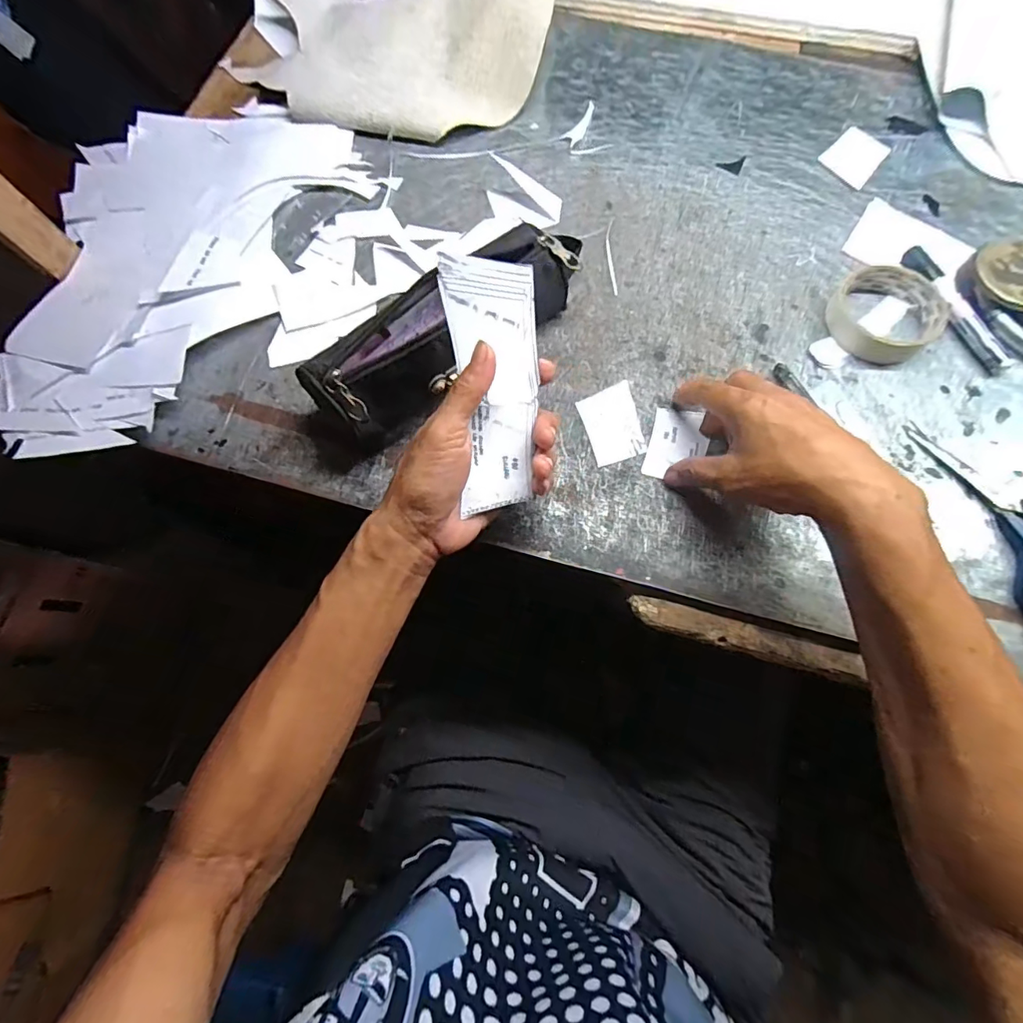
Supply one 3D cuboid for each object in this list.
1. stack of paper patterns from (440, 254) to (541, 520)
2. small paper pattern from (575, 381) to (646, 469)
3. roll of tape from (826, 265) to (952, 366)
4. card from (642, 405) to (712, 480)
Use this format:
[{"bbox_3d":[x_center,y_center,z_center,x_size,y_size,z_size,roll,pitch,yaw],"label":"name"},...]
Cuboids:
[{"bbox_3d":[-0.009,-0.079,0.326,0.055,0.006,0.154,-8,101,-15],"label":"stack of paper patterns"},{"bbox_3d":[0.081,-0.071,0.408,0.045,0.004,0.065,-13,70,-7],"label":"small paper pattern"},{"bbox_3d":[0.315,-0.168,0.429,0.083,0.023,0.091,0,74,1],"label":"roll of tape"},{"bbox_3d":[0.130,-0.052,0.400,0.043,0.004,0.064,17,70,5],"label":"card"}]

